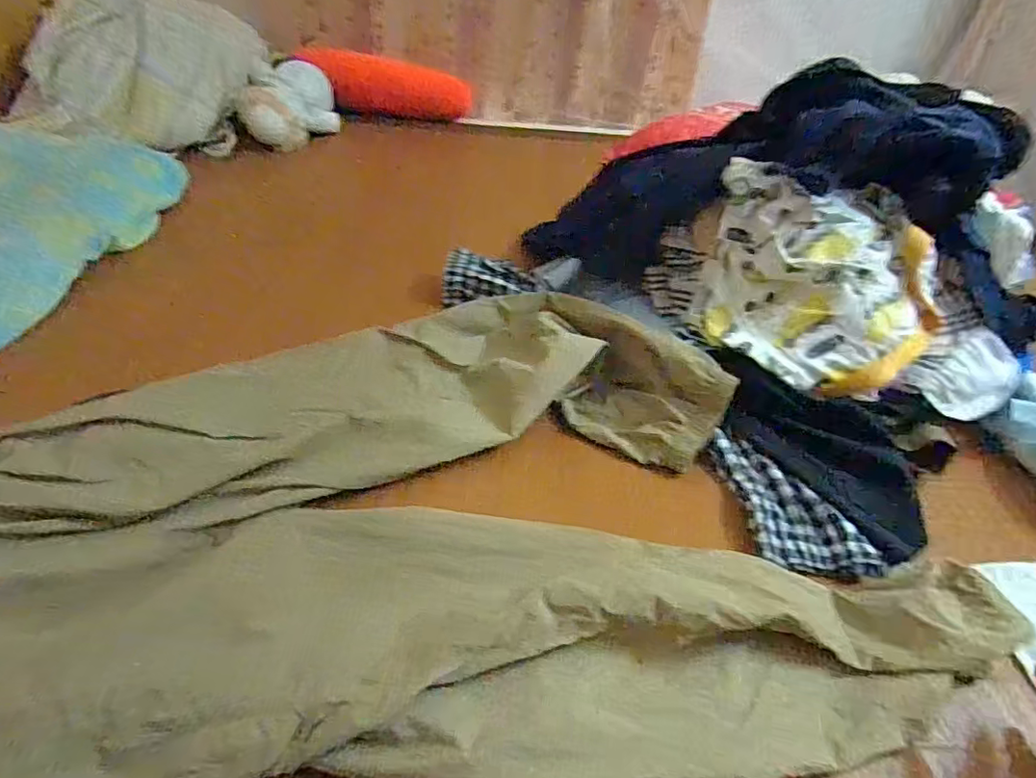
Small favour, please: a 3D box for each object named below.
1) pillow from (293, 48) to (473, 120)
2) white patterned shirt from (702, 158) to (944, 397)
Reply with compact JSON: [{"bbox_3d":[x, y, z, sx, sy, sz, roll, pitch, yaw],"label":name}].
[{"bbox_3d":[-0.283,-0.680,1.254,0.369,0.122,0.100,-11,45,-19],"label":"pillow"},{"bbox_3d":[0.315,-0.100,0.572,0.250,0.167,0.149,14,42,8],"label":"white patterned shirt"}]

